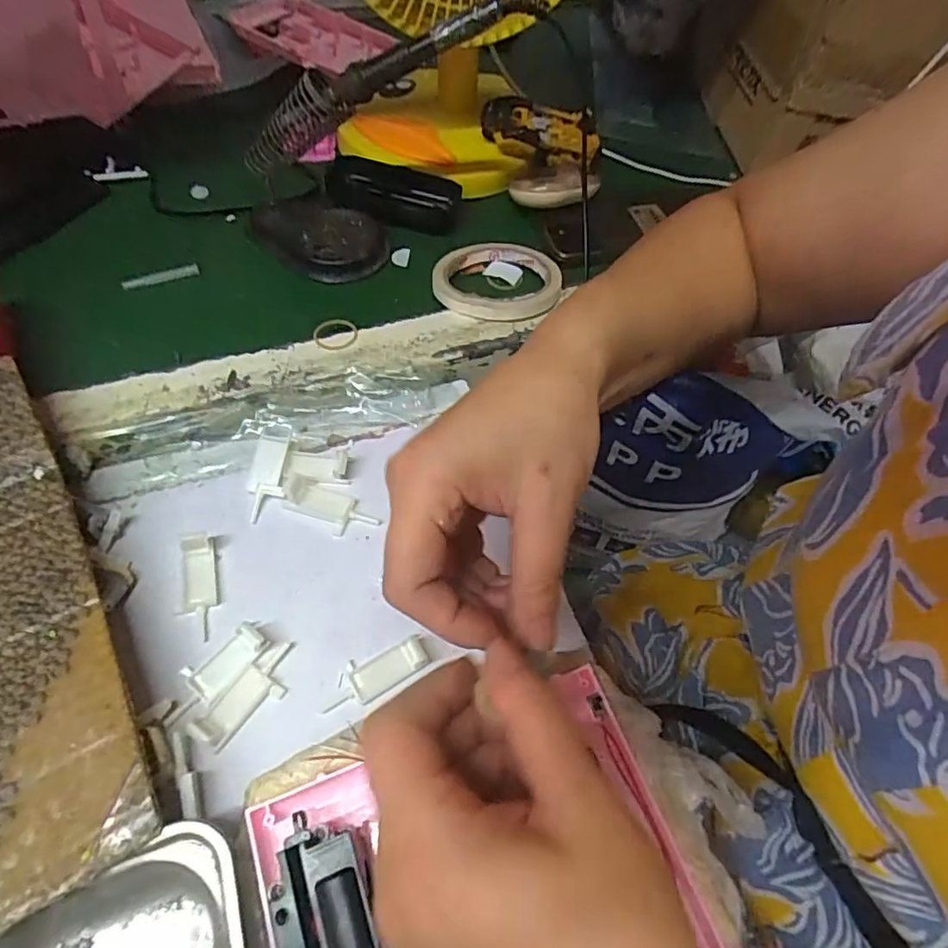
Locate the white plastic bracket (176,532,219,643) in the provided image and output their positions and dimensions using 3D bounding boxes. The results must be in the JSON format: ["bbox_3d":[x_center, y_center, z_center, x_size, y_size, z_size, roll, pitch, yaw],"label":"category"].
[{"bbox_3d":[-0.154,0.061,0.322,0.018,0.015,0.057,-9,60,-12],"label":"white plastic bracket"}]

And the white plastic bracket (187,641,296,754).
[{"bbox_3d":[-0.114,0.110,0.294,0.021,0.015,0.058,38,62,17],"label":"white plastic bracket"}]

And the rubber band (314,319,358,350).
[{"bbox_3d":[-0.098,-0.099,0.413,0.030,0.004,0.030,-4,59,-8],"label":"rubber band"}]

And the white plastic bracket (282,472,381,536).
[{"bbox_3d":[-0.088,0.020,0.354,0.059,0.013,0.025,25,60,-5],"label":"white plastic bracket"}]

